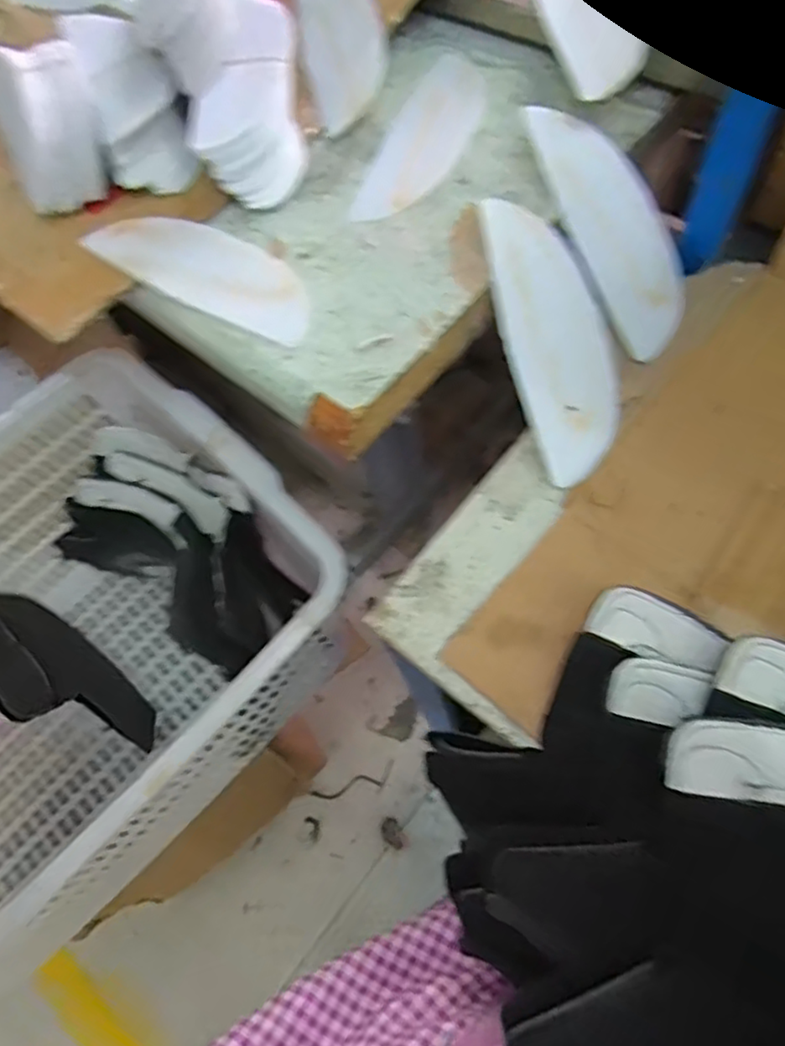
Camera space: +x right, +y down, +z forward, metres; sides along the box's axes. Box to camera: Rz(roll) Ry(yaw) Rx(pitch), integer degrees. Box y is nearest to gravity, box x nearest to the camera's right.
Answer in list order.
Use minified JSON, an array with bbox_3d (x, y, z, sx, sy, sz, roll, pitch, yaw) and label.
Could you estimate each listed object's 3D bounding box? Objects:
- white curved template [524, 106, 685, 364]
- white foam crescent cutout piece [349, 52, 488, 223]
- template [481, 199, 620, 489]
[{"bbox_3d":[0.169,-0.228,0.494,0.071,0.005,0.211,-19,81,-6],"label":"white curved template"},{"bbox_3d":[0.031,-0.328,0.551,0.067,0.005,0.213,19,70,17],"label":"white foam crescent cutout piece"},{"bbox_3d":[0.117,-0.137,0.468,0.079,0.008,0.210,-16,82,-12],"label":"template"}]

